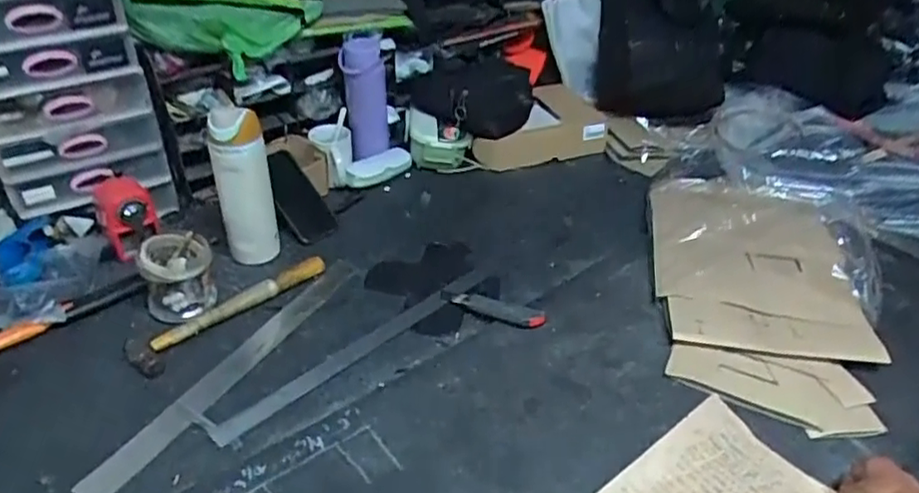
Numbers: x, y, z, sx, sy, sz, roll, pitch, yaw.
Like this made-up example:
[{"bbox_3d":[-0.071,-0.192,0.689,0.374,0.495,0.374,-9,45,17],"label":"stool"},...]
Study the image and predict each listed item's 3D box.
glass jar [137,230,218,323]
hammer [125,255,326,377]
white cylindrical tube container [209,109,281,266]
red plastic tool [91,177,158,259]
[{"bbox_3d":[-0.397,0.041,0.926,0.092,0.117,0.094,1,37,-1],"label":"glass jar"},{"bbox_3d":[-0.318,0.093,0.936,0.302,0.028,0.079,-27,46,-32],"label":"hammer"},{"bbox_3d":[-0.320,-0.092,0.973,0.080,0.234,0.072,-13,40,-19],"label":"white cylindrical tube container"},{"bbox_3d":[-0.515,-0.057,1.005,0.077,0.071,0.107,-20,42,-26],"label":"red plastic tool"}]

